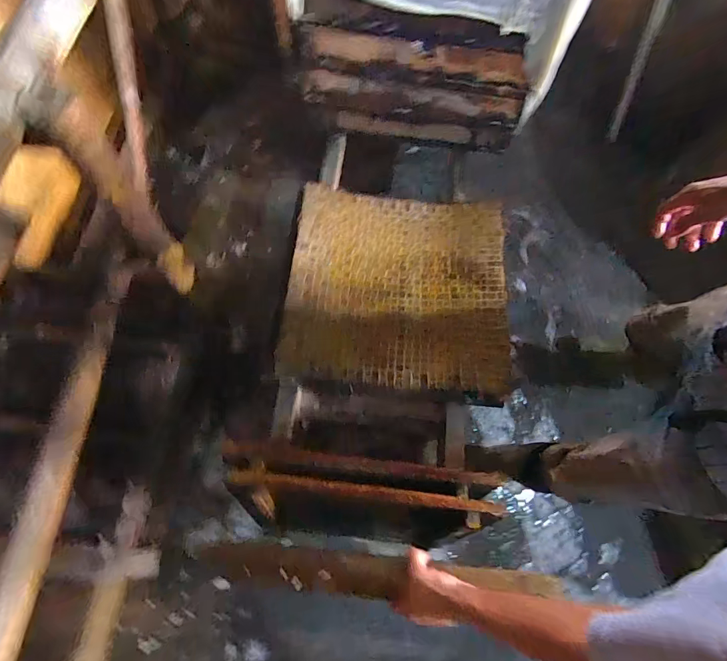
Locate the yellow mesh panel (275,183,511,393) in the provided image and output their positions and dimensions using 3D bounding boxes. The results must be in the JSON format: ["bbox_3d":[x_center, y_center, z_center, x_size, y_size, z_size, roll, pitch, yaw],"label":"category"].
[{"bbox_3d":[0.080,-0.115,0.879,0.470,0.048,0.473,5,68,-1],"label":"yellow mesh panel"}]

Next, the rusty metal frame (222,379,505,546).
[{"bbox_3d":[0.004,0.229,0.751,0.465,0.187,0.282,5,68,-1],"label":"rusty metal frame"}]

